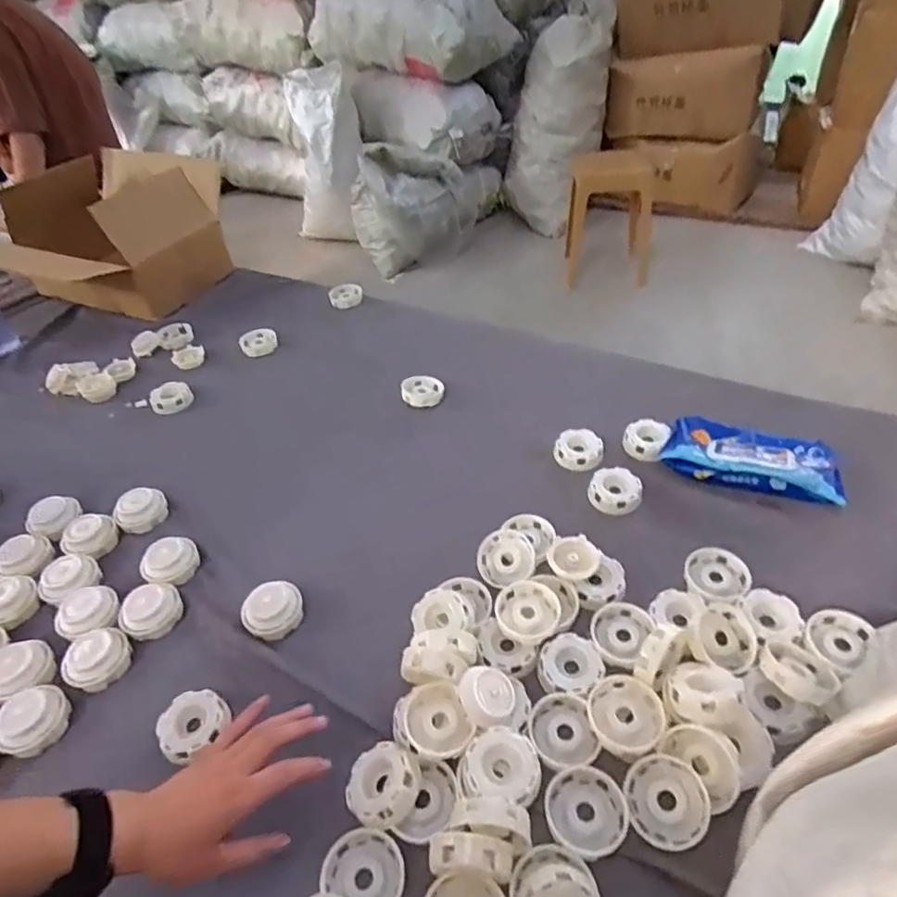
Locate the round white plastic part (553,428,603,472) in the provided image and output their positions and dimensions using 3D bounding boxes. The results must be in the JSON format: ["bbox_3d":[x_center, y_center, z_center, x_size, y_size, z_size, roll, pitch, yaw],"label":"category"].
[{"bbox_3d":[0.169,0.000,0.761,0.058,0.022,0.058,-4,43,4],"label":"round white plastic part"}]

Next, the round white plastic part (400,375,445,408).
[{"bbox_3d":[-0.038,-0.086,0.878,0.060,0.024,0.060,-4,43,4],"label":"round white plastic part"}]

